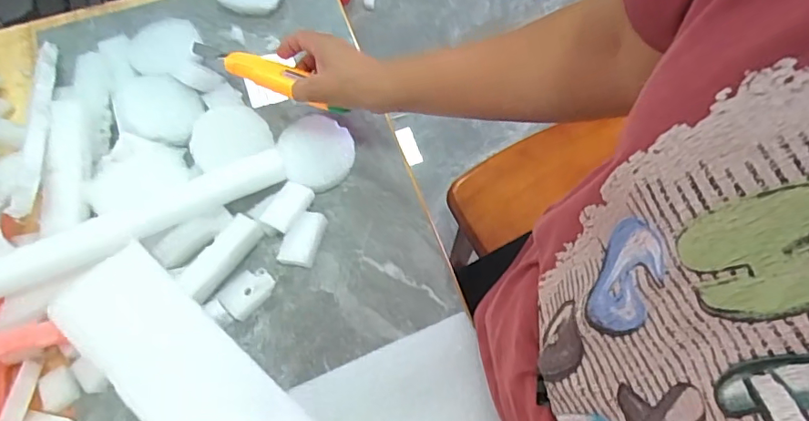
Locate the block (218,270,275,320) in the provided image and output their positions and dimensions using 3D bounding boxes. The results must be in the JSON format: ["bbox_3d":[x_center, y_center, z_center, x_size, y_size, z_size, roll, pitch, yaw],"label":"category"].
[{"bbox_3d":[-0.147,0.076,0.491,0.047,0.017,0.034,-42,73,-16],"label":"block"}]

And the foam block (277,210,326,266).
[{"bbox_3d":[-0.097,0.028,0.508,0.031,0.022,0.056,15,68,7],"label":"foam block"}]

